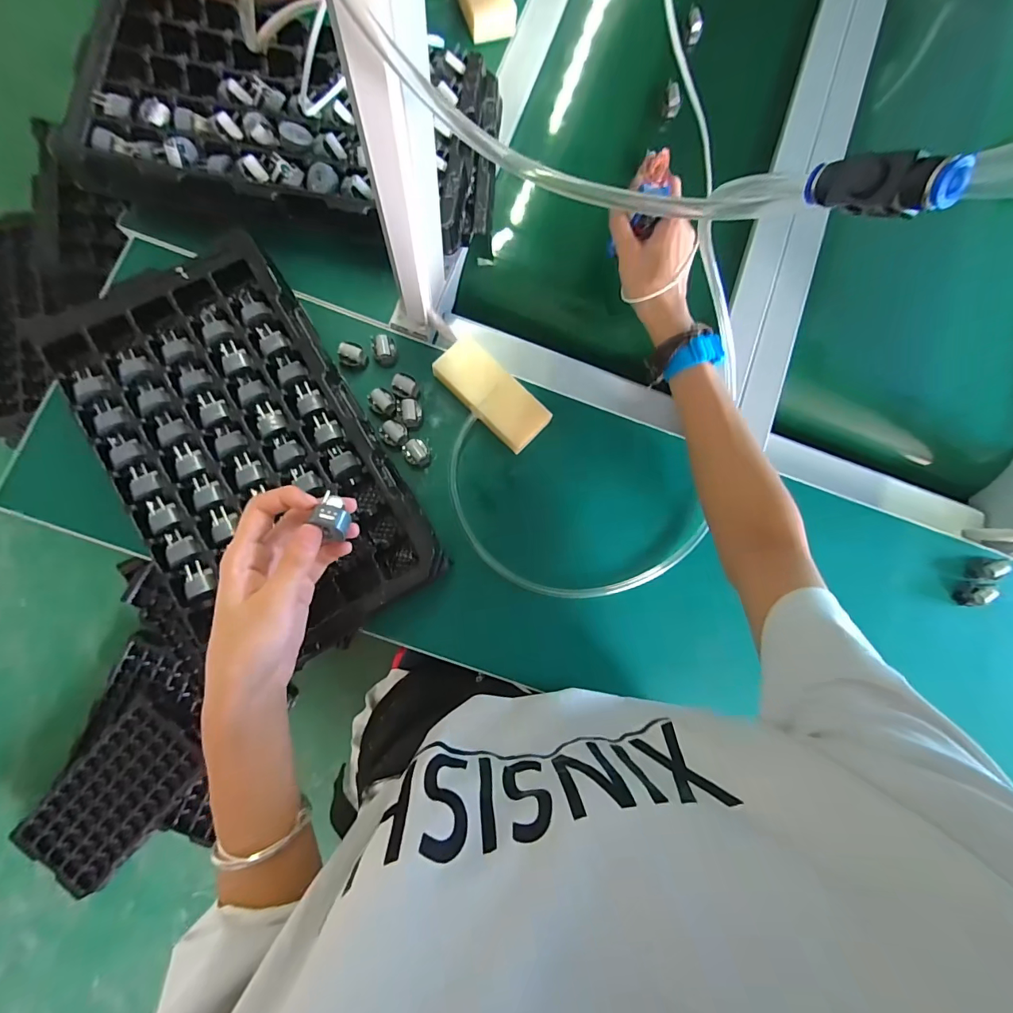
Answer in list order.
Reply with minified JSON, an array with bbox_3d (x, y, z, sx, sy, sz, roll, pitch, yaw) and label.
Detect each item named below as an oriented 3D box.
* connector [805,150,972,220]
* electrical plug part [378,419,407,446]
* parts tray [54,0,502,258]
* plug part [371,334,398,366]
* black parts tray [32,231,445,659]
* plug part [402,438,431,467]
[{"bbox_3d":[0.127,-0.112,0.153,0.012,0.016,0.049,-37,46,-8],"label":"connector"},{"bbox_3d":[-0.108,-0.070,0.430,0.025,0.021,0.023,-43,88,-8],"label":"electrical plug part"},{"bbox_3d":[-0.209,-0.368,0.429,0.360,0.048,0.216,8,82,-4],"label":"parts tray"},{"bbox_3d":[-0.122,-0.157,0.442,0.022,0.021,0.023,-11,84,-6],"label":"plug part"},{"bbox_3d":[-0.223,-0.046,0.386,0.197,0.037,0.349,-31,86,-8],"label":"black parts tray"},{"bbox_3d":[-0.088,-0.053,0.434,0.024,0.018,0.026,-23,85,-7],"label":"plug part"}]

